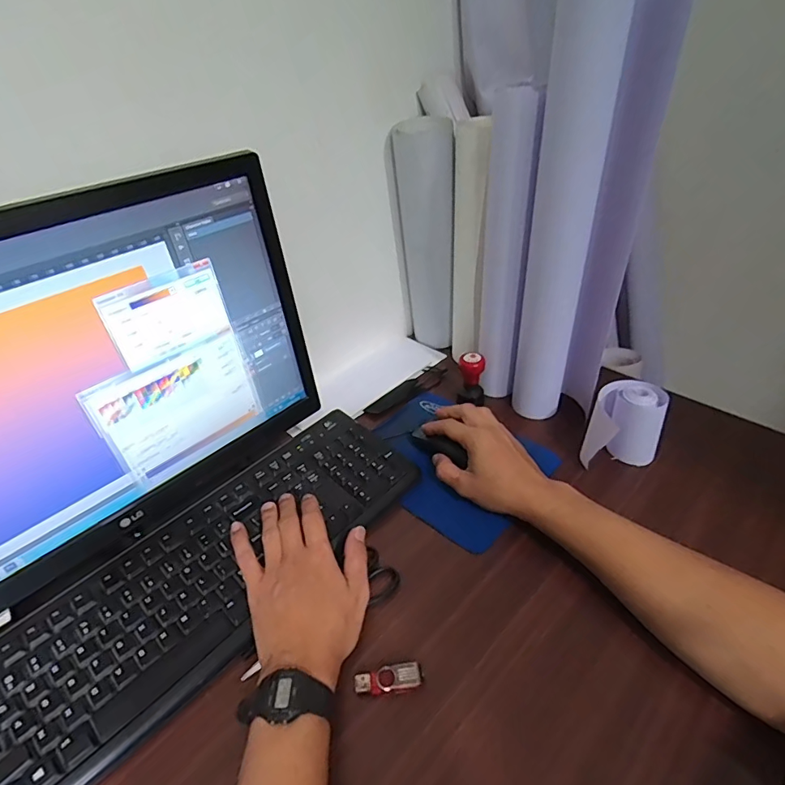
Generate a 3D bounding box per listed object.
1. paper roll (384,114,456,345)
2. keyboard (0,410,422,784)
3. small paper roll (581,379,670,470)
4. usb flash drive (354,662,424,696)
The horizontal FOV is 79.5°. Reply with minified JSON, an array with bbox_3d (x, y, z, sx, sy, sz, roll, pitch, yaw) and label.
[{"bbox_3d":[0.042,-0.206,0.676,0.076,0.313,0.078,-3,37,2],"label":"paper roll"},{"bbox_3d":[-0.168,0.164,0.459,0.157,0.016,0.435,30,49,29],"label":"keyboard"},{"bbox_3d":[0.263,0.045,0.538,0.075,0.095,0.081,-3,37,2],"label":"small paper roll"},{"bbox_3d":[-0.003,0.228,0.376,0.053,0.006,0.018,-8,37,-5],"label":"usb flash drive"}]

